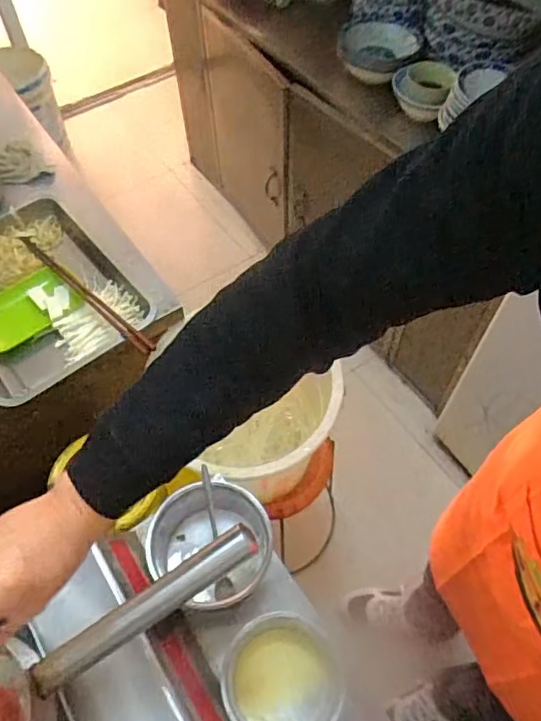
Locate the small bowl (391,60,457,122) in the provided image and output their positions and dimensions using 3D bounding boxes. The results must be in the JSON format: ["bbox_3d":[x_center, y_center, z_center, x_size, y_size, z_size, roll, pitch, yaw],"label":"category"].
[{"bbox_3d":[0.350,-0.628,1.312,0.127,0.053,0.161,22,60,14],"label":"small bowl"}]

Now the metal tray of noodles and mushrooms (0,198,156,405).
[{"bbox_3d":[-0.408,-0.125,0.989,0.275,0.056,0.390,-32,63,-18],"label":"metal tray of noodles and mushrooms"}]

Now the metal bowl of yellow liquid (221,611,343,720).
[{"bbox_3d":[0.015,0.380,0.665,0.138,0.058,0.127,5,58,4],"label":"metal bowl of yellow liquid"}]

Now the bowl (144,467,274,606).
[{"bbox_3d":[-0.078,0.244,0.753,0.159,0.084,0.146,30,63,18],"label":"bowl"}]

